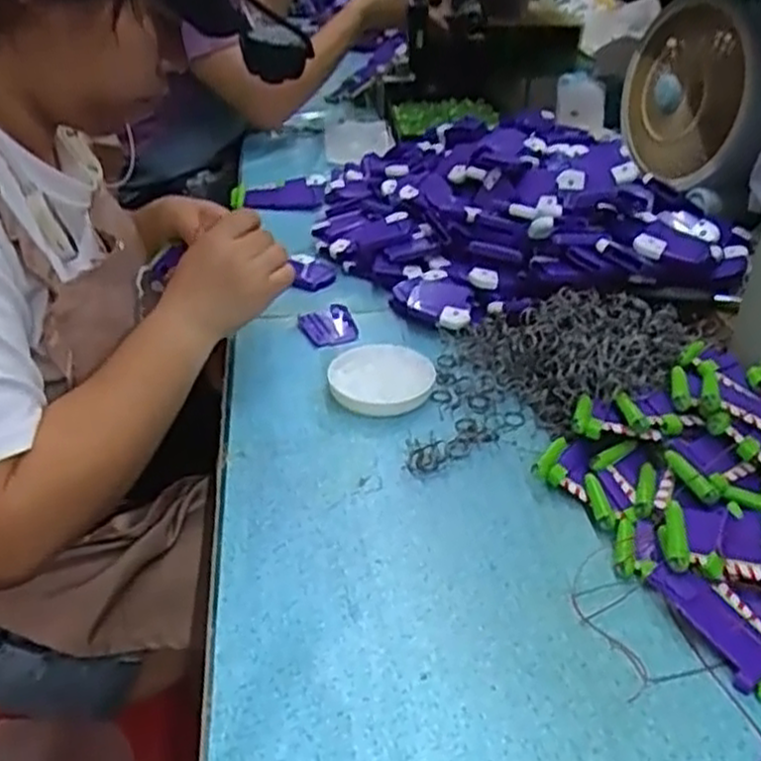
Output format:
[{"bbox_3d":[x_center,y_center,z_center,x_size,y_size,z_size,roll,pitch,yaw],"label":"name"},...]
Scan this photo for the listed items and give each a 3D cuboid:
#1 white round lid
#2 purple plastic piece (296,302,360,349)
[{"bbox_3d":[0.001,-0.001,0.681,0.087,0.019,0.084,1,33,-1],"label":"white round lid"},{"bbox_3d":[-0.050,-0.055,0.777,0.054,0.015,0.061,-14,36,-22],"label":"purple plastic piece"}]

